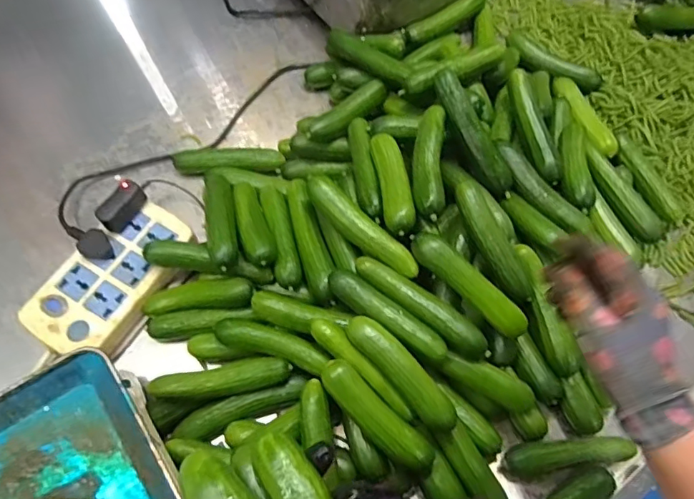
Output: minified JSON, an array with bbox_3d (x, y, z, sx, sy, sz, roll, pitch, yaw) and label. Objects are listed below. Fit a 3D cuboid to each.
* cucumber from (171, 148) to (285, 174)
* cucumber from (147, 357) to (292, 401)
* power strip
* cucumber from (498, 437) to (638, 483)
[{"bbox_3d":[-0.145,-0.106,0.626,0.134,0.027,0.031,-2,64,-3],"label":"cucumber"},{"bbox_3d":[-0.119,0.127,0.486,0.129,0.034,0.026,-10,65,-7],"label":"cucumber"},{"bbox_3d":[-0.252,0.033,0.556,0.099,0.038,0.179,28,67,11],"label":"power strip"},{"bbox_3d":[0.210,0.201,0.488,0.122,0.025,0.031,-5,65,-4],"label":"cucumber"}]

